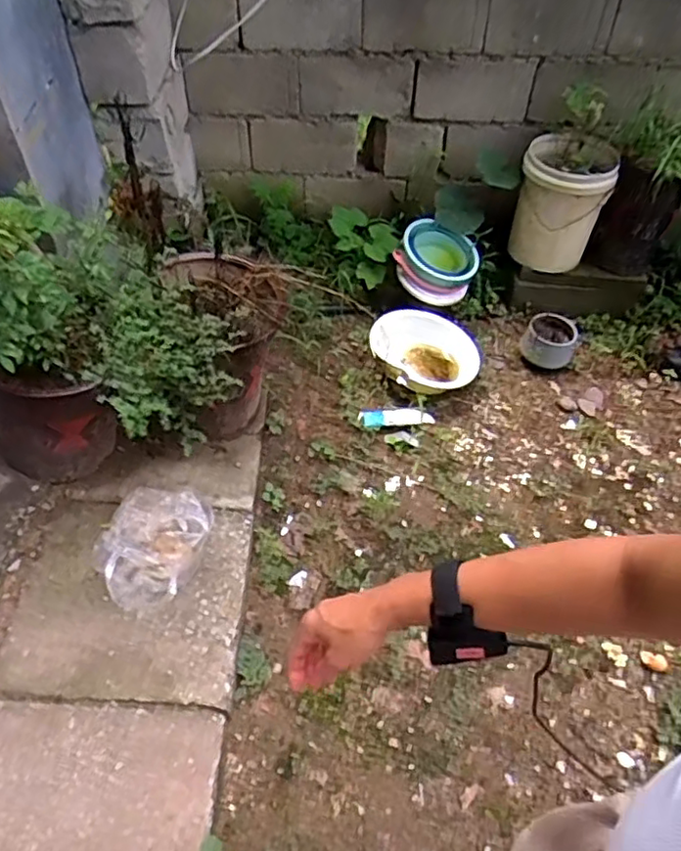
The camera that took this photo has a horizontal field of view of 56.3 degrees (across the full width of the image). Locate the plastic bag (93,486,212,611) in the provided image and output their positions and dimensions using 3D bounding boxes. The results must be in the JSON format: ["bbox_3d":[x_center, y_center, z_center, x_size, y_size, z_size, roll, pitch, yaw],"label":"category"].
[{"bbox_3d":[-0.463,0.298,1.534,0.257,0.147,0.302,10,49,8],"label":"plastic bag"}]

